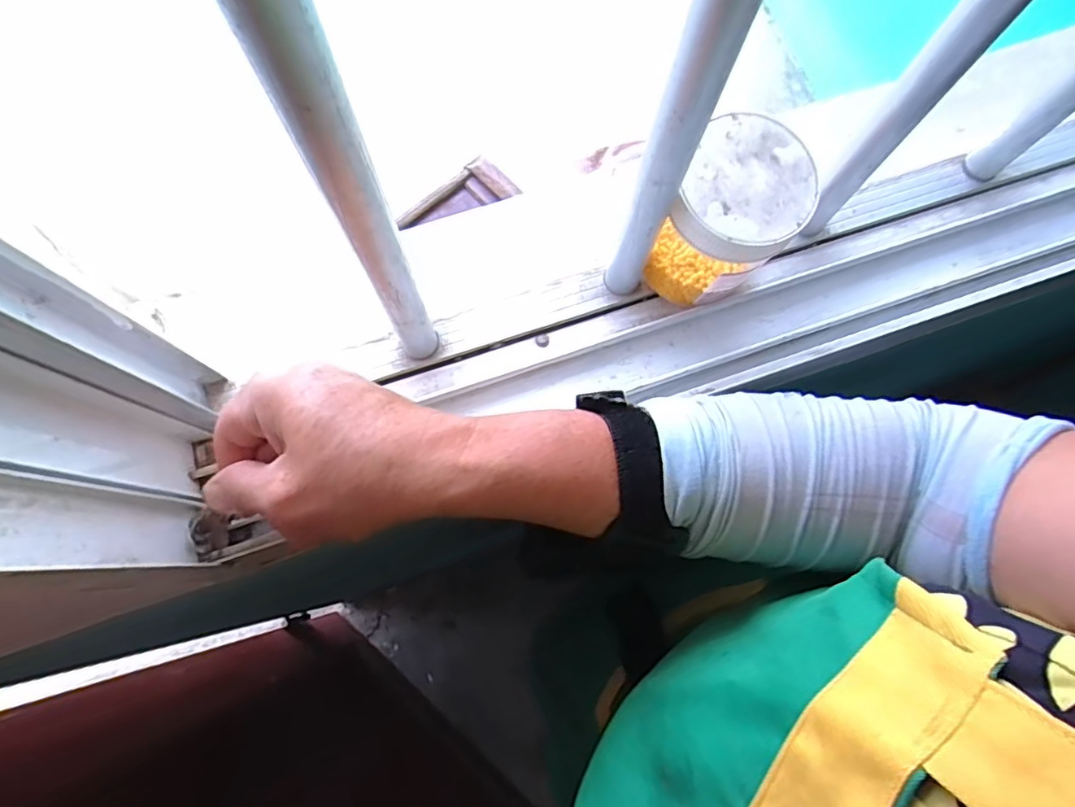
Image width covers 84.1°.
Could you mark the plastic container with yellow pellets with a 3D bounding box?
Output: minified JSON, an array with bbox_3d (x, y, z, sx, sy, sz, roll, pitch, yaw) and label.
[{"bbox_3d":[0.091,-0.084,0.295,0.055,0.086,0.064,26,75,6],"label":"plastic container with yellow pellets"}]

